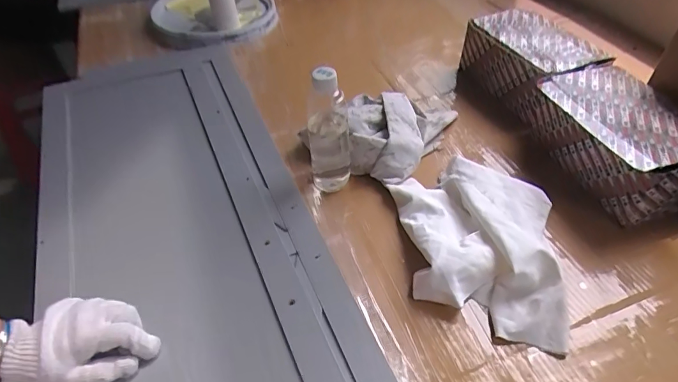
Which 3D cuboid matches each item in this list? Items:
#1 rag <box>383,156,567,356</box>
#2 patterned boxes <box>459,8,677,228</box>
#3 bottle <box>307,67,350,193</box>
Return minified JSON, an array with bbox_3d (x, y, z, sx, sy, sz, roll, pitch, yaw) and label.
[{"bbox_3d":[0.175,0.050,0.579,0.218,0.054,0.276,10,46,8],"label":"rag"},{"bbox_3d":[0.386,-0.155,0.742,0.162,0.116,0.472,-10,46,-11],"label":"patterned boxes"},{"bbox_3d":[-0.013,-0.089,0.614,0.058,0.201,0.053,-4,46,-6],"label":"bottle"}]

